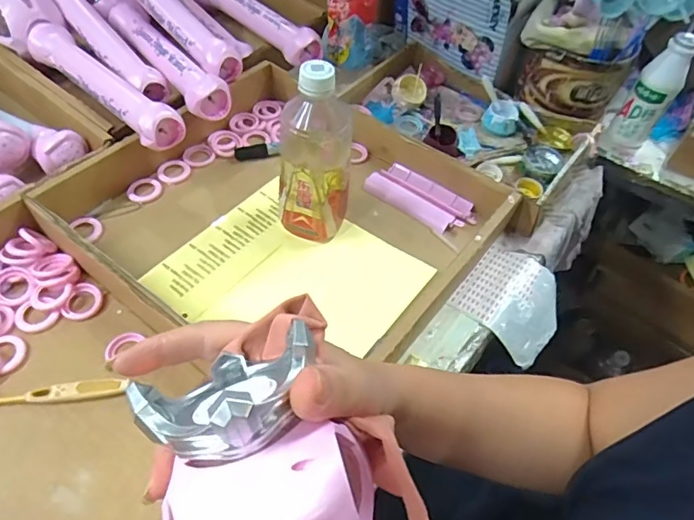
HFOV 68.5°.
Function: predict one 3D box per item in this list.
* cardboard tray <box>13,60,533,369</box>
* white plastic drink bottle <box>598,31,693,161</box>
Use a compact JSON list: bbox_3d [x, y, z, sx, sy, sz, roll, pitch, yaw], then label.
[{"bbox_3d":[-0.062,-0.053,0.540,0.378,0.077,0.348,33,56,18],"label":"cardboard tray"},{"bbox_3d":[0.383,-0.203,0.645,0.048,0.150,0.053,36,58,20],"label":"white plastic drink bottle"}]

